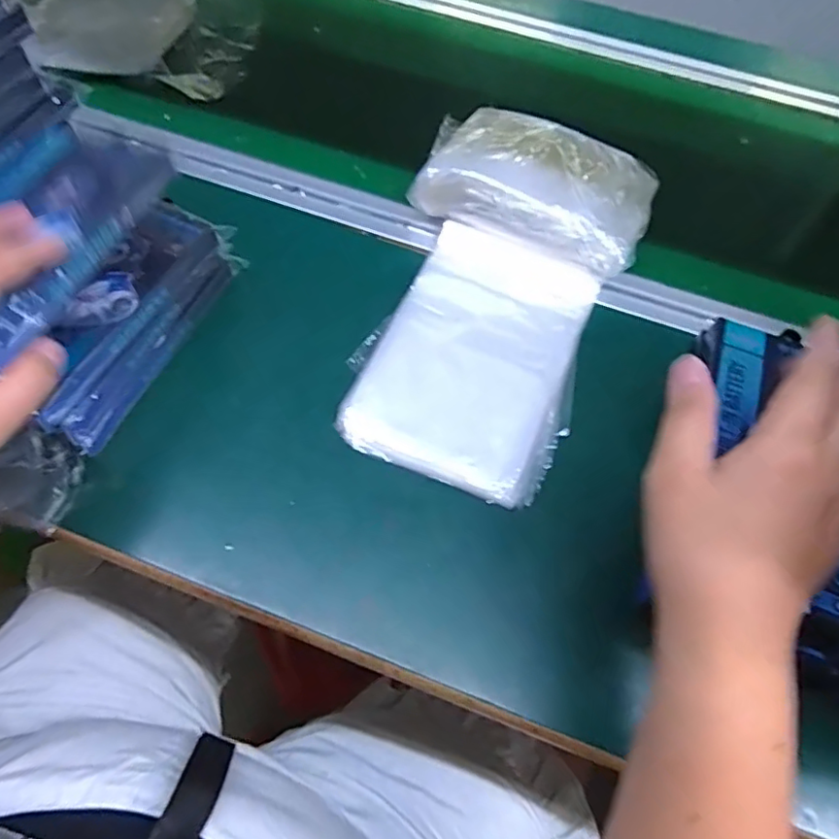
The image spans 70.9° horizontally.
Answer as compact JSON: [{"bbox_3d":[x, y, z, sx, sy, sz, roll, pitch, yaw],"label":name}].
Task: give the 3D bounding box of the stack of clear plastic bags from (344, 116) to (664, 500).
[{"bbox_3d":[0.058,-0.108,0.428,0.164,0.055,0.321,22,60,9],"label":"stack of clear plastic bags"}]

